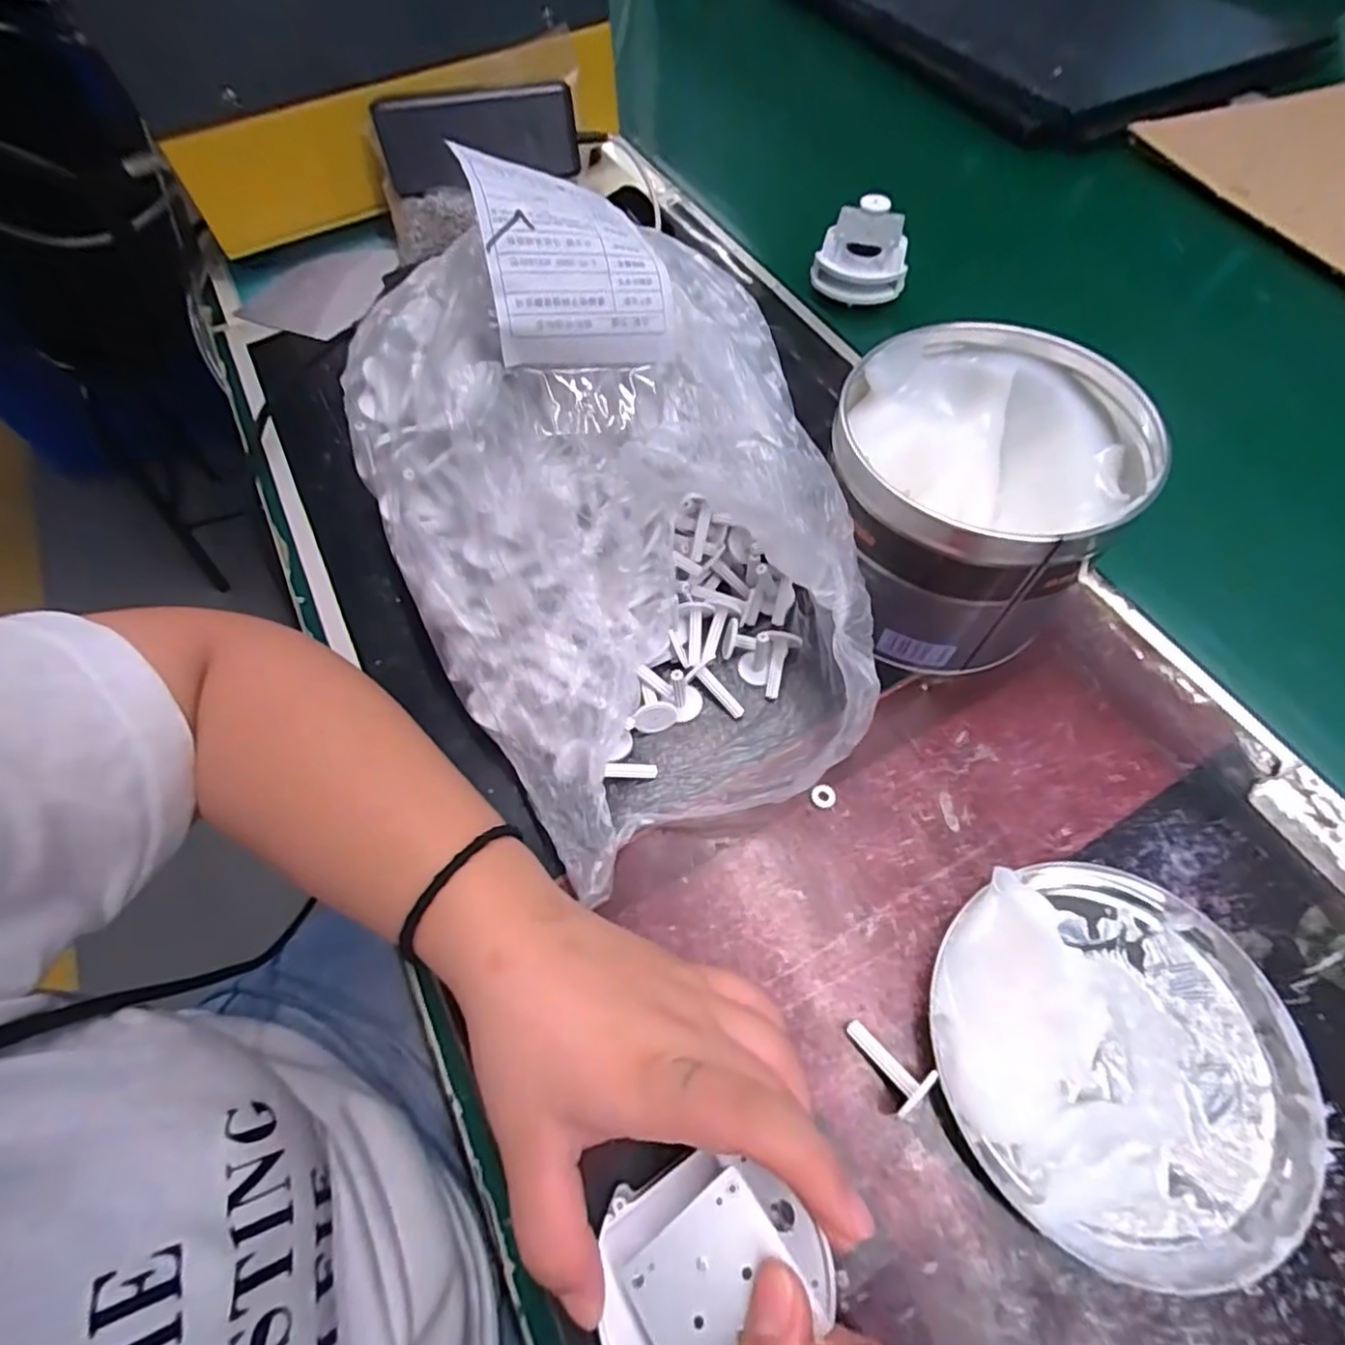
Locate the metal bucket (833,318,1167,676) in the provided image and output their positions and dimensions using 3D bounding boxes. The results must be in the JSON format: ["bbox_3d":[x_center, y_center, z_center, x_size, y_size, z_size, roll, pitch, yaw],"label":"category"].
[{"bbox_3d":[0.136,-0.078,0.304,0.122,0.098,0.127,8,62,4],"label":"metal bucket"}]

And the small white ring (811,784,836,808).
[{"bbox_3d":[0.068,0.056,0.289,0.011,0.004,0.010,0,62,0],"label":"small white ring"}]

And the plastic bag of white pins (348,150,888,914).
[{"bbox_3d":[-0.021,-0.082,0.283,0.207,0.141,0.285,-28,65,-14],"label":"plastic bag of white pins"}]

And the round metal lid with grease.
[{"bbox_3d":[0.162,0.136,0.230,0.125,0.026,0.126,0,62,0],"label":"round metal lid with grease"}]

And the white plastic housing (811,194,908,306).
[{"bbox_3d":[0.136,-0.302,0.459,0.062,0.045,0.063,12,62,6],"label":"white plastic housing"}]

